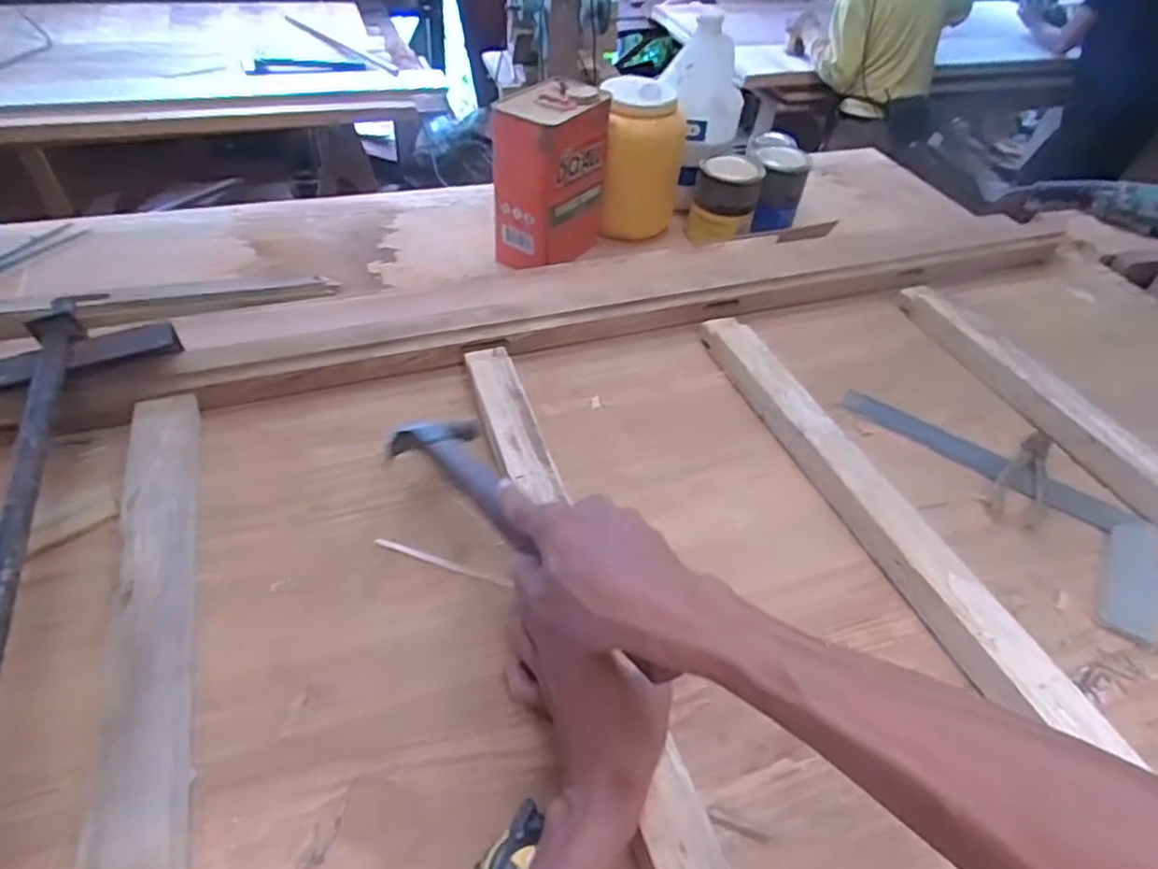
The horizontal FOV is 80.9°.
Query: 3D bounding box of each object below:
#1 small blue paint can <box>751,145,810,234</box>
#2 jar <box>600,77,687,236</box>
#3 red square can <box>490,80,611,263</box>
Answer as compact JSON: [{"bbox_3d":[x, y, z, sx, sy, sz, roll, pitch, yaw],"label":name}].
[{"bbox_3d":[0.337,-0.421,1.164,0.090,0.108,0.087,14,46,5],"label":"small blue paint can"},{"bbox_3d":[0.101,-0.443,1.111,0.135,0.219,0.120,3,46,-6],"label":"jar"},{"bbox_3d":[-0.043,-0.385,1.018,0.114,0.218,0.180,27,48,17],"label":"red square can"}]

